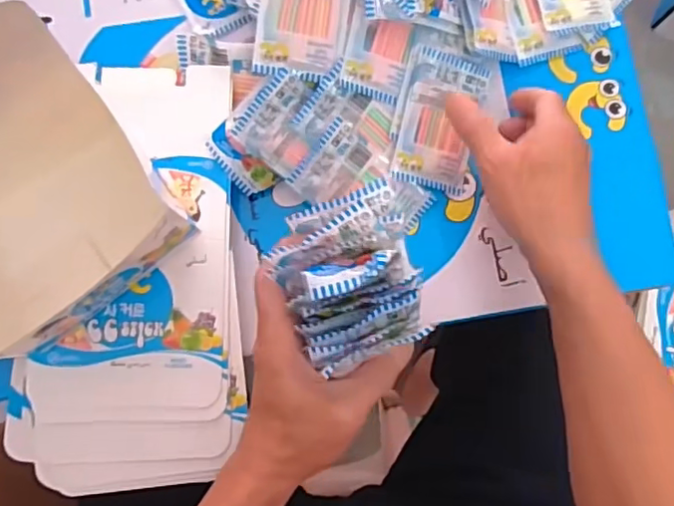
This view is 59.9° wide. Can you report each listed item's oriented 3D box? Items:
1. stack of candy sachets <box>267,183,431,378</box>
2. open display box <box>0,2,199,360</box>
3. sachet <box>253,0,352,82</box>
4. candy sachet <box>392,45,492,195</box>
[{"bbox_3d":[0.009,0.013,0.336,0.080,0.045,0.092,-21,84,-4],"label":"stack of candy sachets"},{"bbox_3d":[-0.184,-0.022,0.345,0.155,0.182,0.109,-37,86,-6],"label":"open display box"},{"bbox_3d":[-0.023,-0.183,0.430,0.065,0.010,0.103,5,102,-14],"label":"sachet"},{"bbox_3d":[0.084,-0.104,0.465,0.068,0.008,0.104,11,93,-19],"label":"candy sachet"}]

